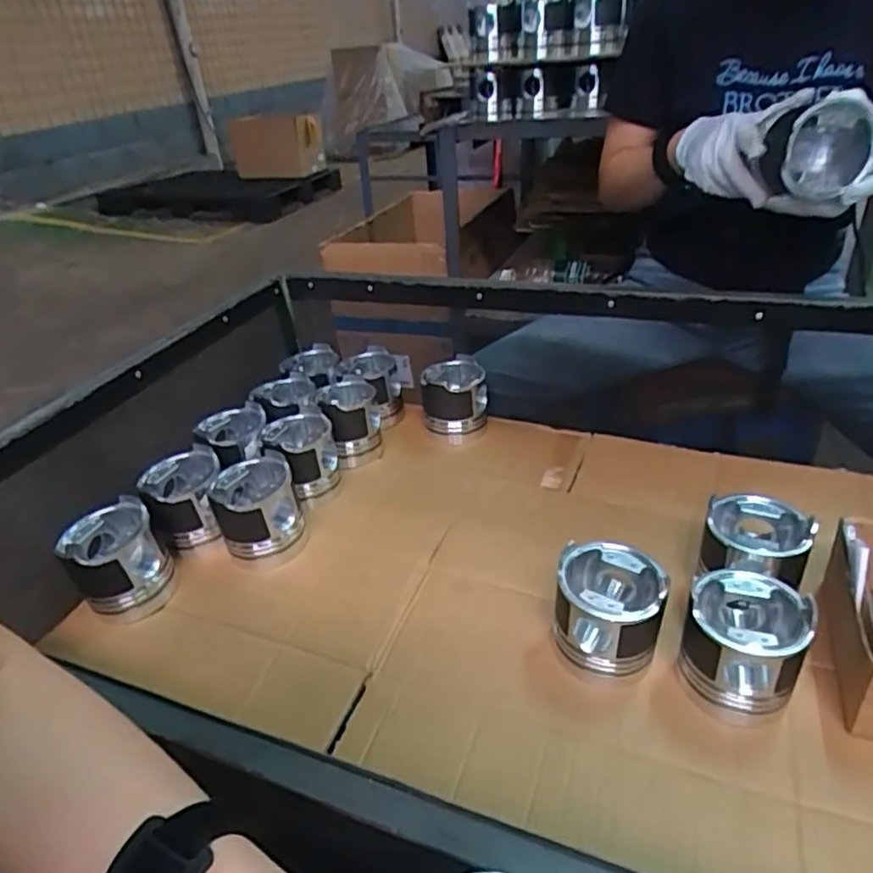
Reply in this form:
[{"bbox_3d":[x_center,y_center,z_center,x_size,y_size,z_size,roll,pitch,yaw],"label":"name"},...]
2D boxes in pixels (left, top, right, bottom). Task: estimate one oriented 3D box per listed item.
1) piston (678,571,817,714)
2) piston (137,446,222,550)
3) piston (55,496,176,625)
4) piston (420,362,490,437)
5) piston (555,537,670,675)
[{"bbox_3d":[0.277,0.190,0.586,0.098,0.100,0.091,7,34,20],"label":"piston"},{"bbox_3d":[-0.313,0.086,0.818,0.094,0.109,0.091,-4,32,3],"label":"piston"},{"bbox_3d":[-0.365,0.146,0.741,0.095,0.110,0.095,-25,37,-28],"label":"piston"},{"bbox_3d":[0.028,-0.055,1.004,0.098,0.102,0.094,-5,32,1],"label":"piston"},{"bbox_3d":[0.164,0.167,0.619,0.096,0.102,0.088,-4,32,3],"label":"piston"}]

